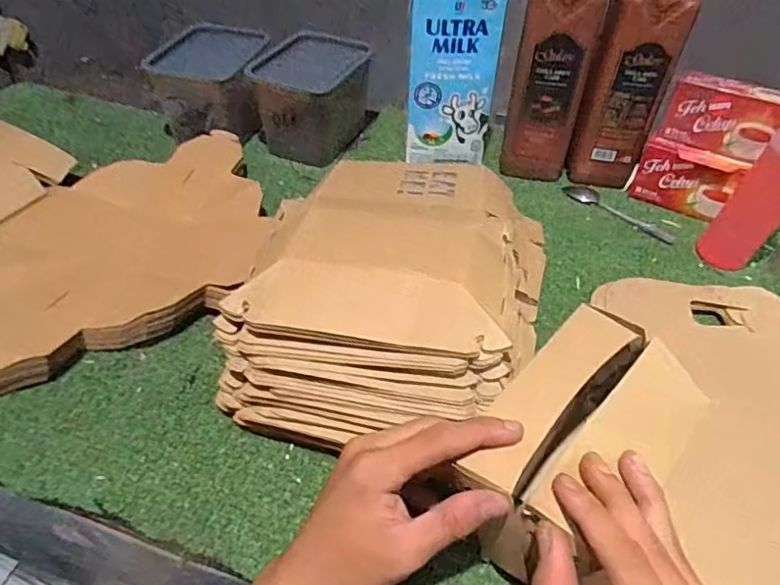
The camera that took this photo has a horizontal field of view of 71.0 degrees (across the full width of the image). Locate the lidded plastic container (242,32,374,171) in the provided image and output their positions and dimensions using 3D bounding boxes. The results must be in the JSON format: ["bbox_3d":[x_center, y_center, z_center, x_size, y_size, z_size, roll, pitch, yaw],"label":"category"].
[{"bbox_3d":[-0.088,-0.245,0.683,0.114,0.110,0.147,15,46,12],"label":"lidded plastic container"}]

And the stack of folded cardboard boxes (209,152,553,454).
[{"bbox_3d":[0.013,-0.014,0.443,0.206,0.113,0.284,14,46,11],"label":"stack of folded cardboard boxes"}]

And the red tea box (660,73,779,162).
[{"bbox_3d":[0.350,-0.181,0.561,0.111,0.059,0.051,30,52,23],"label":"red tea box"}]

